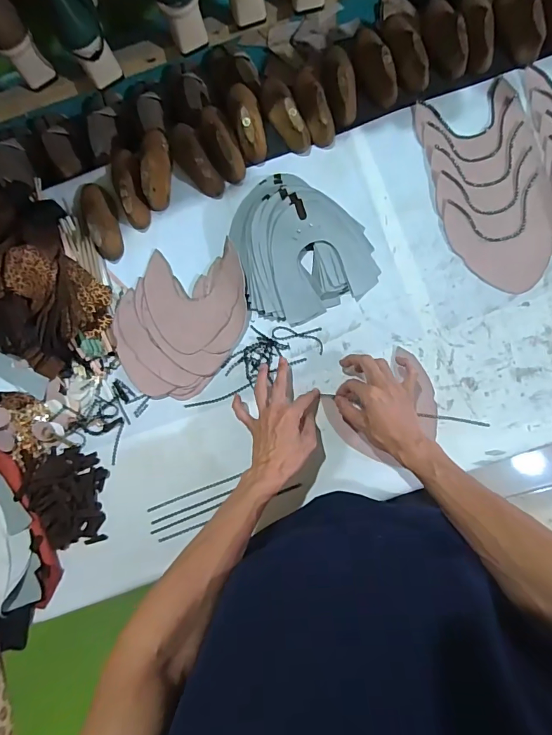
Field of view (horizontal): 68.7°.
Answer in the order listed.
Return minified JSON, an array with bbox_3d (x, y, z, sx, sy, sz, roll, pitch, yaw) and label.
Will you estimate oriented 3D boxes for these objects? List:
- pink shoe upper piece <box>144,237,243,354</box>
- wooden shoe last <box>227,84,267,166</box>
[{"bbox_3d":[-0.137,-0.110,0.655,0.167,0.022,0.166,-1,83,11],"label":"pink shoe upper piece"},{"bbox_3d":[-0.051,-0.406,0.655,0.055,0.053,0.128,-12,84,5],"label":"wooden shoe last"}]

